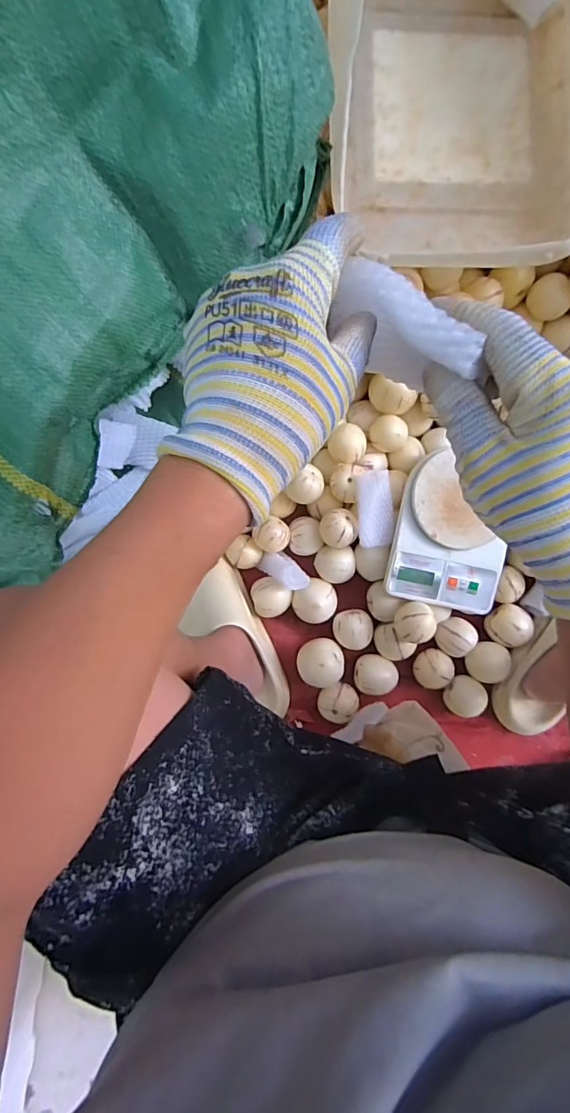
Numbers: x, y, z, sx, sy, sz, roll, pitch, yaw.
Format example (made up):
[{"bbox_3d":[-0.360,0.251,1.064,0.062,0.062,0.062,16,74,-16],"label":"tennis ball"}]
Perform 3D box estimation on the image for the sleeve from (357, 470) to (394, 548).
[{"bbox_3d":[0.125,-0.067,0.655,0.051,0.040,0.105,-3,90,1],"label":"sleeve"}]

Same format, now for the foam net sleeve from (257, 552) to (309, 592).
[{"bbox_3d":[-0.004,0.017,0.688,0.087,0.033,0.039,33,91,41],"label":"foam net sleeve"}]

